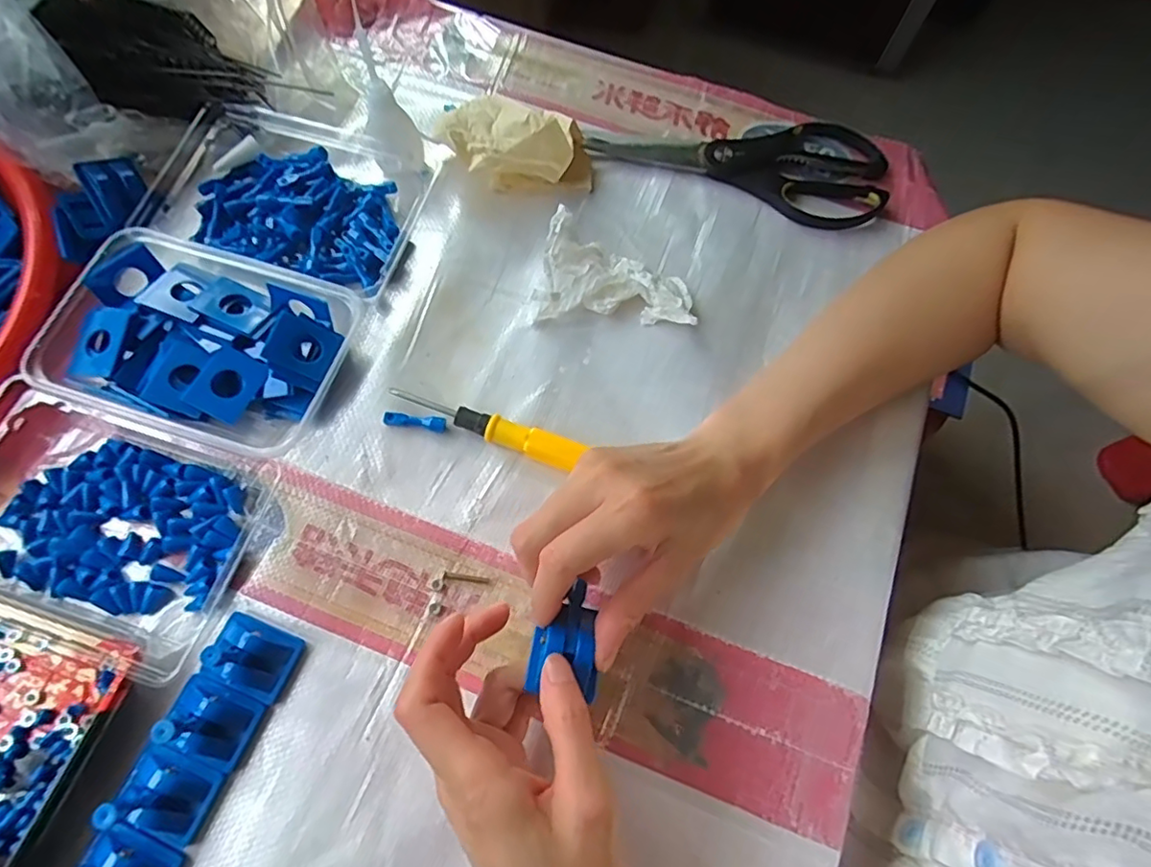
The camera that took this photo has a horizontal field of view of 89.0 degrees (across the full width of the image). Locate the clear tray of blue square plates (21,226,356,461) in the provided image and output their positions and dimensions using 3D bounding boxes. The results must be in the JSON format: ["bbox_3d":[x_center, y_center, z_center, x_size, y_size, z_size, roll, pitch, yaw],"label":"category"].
[{"bbox_3d":[-0.224,-0.054,0.355,0.155,0.034,0.112,21,70,5],"label":"clear tray of blue square plates"}]

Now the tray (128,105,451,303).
[{"bbox_3d":[-0.196,-0.168,0.400,0.174,0.030,0.122,15,70,3],"label":"tray"}]

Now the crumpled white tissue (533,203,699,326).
[{"bbox_3d":[0.029,-0.097,0.378,0.098,0.046,0.050,14,70,3],"label":"crumpled white tissue"}]

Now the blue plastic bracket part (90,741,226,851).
[{"bbox_3d":[-0.198,0.174,0.282,0.038,0.025,0.036,26,71,7],"label":"blue plastic bracket part"}]

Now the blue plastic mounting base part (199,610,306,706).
[{"bbox_3d":[-0.171,0.115,0.306,0.043,0.023,0.033,26,71,7],"label":"blue plastic mounting base part"}]

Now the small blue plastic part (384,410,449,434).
[{"bbox_3d":[-0.099,-0.007,0.360,0.038,0.007,0.008,7,70,1],"label":"small blue plastic part"}]

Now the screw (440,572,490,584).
[{"bbox_3d":[-0.062,0.081,0.331,0.027,0.004,0.004,7,70,1],"label":"screw"}]

